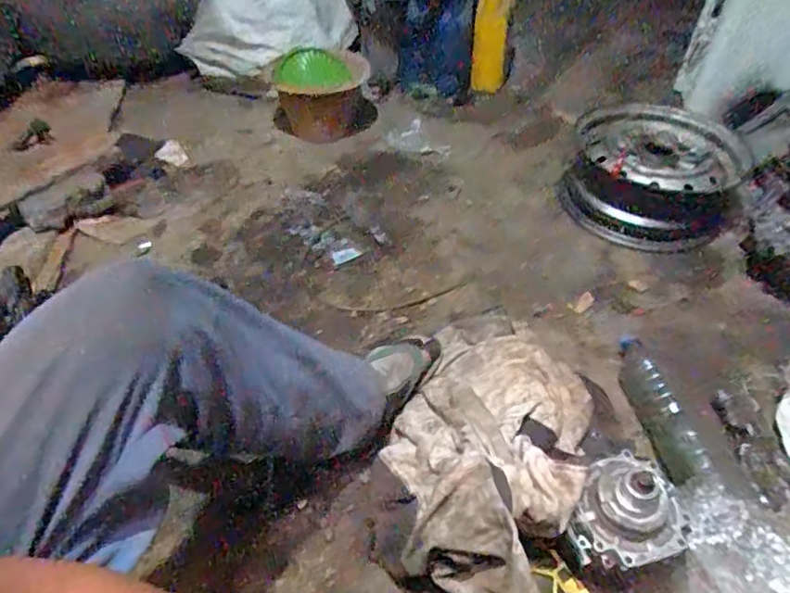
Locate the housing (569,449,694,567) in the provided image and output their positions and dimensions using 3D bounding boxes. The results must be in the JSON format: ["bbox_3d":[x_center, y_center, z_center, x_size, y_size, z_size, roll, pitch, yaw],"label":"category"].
[{"bbox_3d":[0.262,0.232,0.611,0.123,0.096,0.117,1,46,-1],"label":"housing"}]

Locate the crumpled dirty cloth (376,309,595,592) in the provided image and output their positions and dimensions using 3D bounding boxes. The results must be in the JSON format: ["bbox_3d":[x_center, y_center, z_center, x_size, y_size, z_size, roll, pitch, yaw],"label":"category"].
[{"bbox_3d":[0.132,0.173,0.739,0.243,0.171,0.471,15,47,13],"label":"crumpled dirty cloth"}]

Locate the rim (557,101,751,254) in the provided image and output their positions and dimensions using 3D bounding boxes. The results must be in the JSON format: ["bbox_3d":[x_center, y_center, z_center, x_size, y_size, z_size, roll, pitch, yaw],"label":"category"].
[{"bbox_3d":[0.544,-0.271,1.167,0.331,0.164,0.371,16,48,13],"label":"rim"}]

